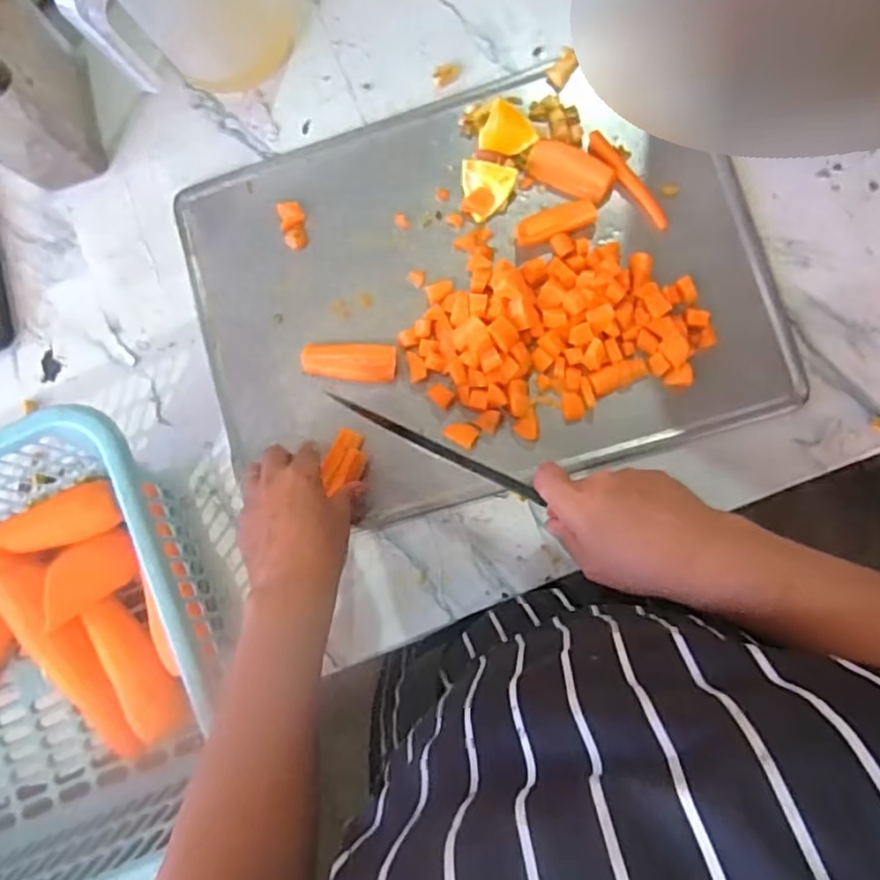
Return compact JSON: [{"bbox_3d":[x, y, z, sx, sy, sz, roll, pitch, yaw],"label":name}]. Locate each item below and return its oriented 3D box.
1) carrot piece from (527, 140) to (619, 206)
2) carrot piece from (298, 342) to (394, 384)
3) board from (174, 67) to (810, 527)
[{"bbox_3d":[0.106,-0.220,0.539,0.071,0.011,0.033,27,89,10],"label":"carrot piece"},{"bbox_3d":[-0.076,-0.066,0.555,0.082,0.012,0.032,5,86,9],"label":"carrot piece"},{"bbox_3d":[0.022,-0.123,0.536,0.448,0.022,0.325,-14,83,7],"label":"board"}]

